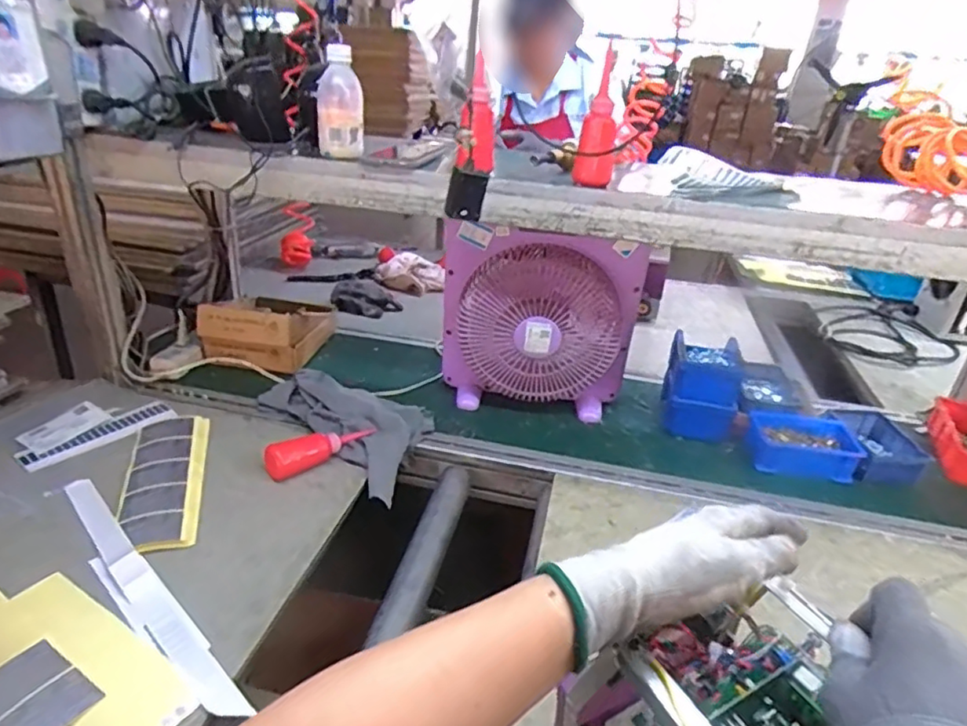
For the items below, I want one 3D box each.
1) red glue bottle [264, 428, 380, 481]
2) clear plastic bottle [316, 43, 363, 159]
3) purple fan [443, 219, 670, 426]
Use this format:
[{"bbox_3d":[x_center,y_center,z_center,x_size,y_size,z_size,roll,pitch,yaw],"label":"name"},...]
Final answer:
[{"bbox_3d":[-0.226,0.123,0.854,0.163,0.042,0.045,-12,32,-31],"label":"red glue bottle"},{"bbox_3d":[-0.195,-0.351,0.820,0.063,0.124,0.062,-1,28,-12],"label":"clear plastic bottle"},{"bbox_3d":[0.094,-0.059,0.979,0.328,0.319,0.084,7,27,4],"label":"purple fan"}]

